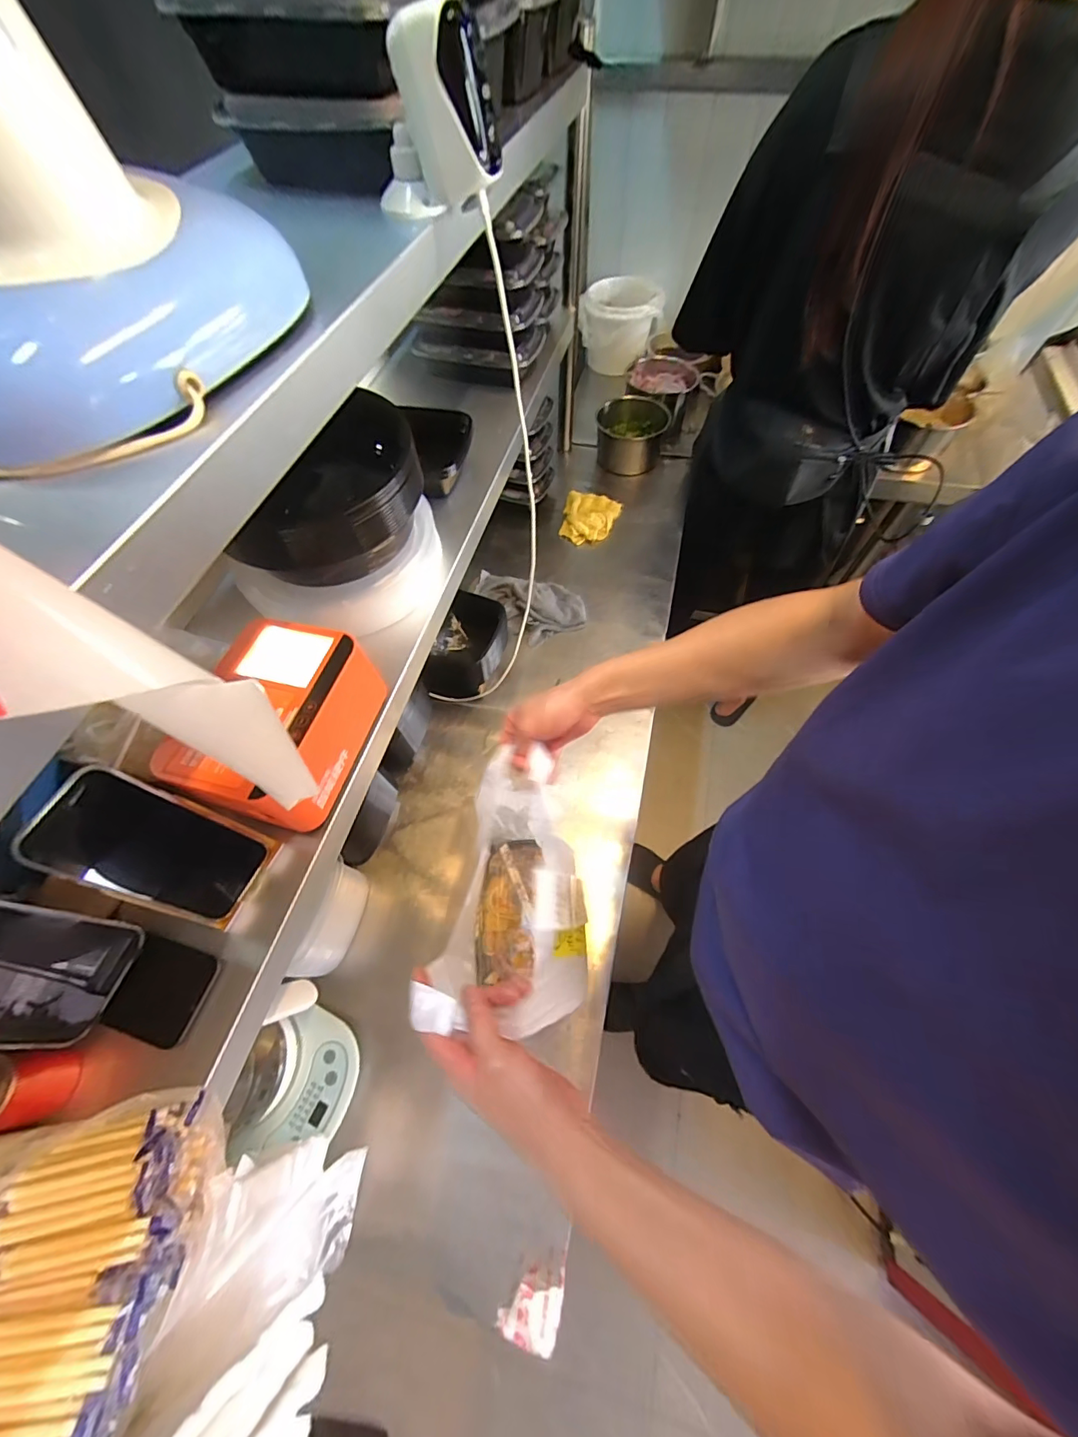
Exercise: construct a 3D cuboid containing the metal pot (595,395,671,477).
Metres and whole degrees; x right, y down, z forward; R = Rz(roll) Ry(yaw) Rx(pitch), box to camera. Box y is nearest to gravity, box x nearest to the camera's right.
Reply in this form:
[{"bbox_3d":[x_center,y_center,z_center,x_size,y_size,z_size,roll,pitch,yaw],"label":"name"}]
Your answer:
[{"bbox_3d":[0.203,-0.627,1.044,0.155,0.098,0.125,13,63,8],"label":"metal pot"}]

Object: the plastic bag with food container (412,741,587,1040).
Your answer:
[{"bbox_3d":[-0.019,0.188,0.521,0.140,0.256,0.249,0,62,2],"label":"plastic bag with food container"}]

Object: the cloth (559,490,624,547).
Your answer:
[{"bbox_3d":[0.110,-0.431,1.002,0.113,0.030,0.126,11,63,8],"label":"cloth"}]

